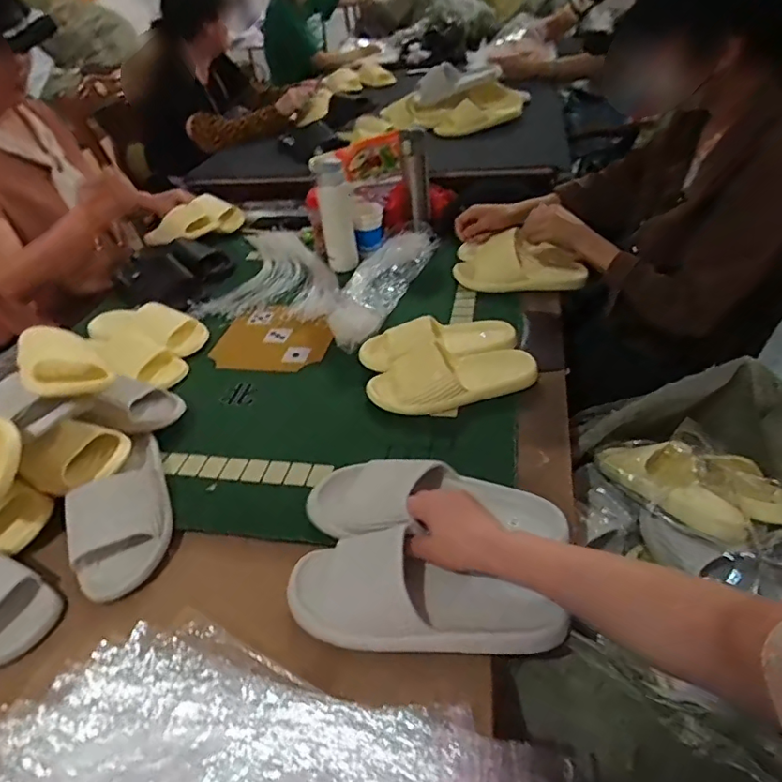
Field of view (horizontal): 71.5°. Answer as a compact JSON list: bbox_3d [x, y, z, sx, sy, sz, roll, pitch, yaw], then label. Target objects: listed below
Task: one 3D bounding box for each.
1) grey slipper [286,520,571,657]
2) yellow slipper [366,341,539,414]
[{"bbox_3d":[0.027,0.199,0.539,0.271,0.053,0.110,6,42,14],"label":"grey slipper"},{"bbox_3d":[0.093,-0.025,0.800,0.244,0.058,0.091,-11,40,-5],"label":"yellow slipper"}]

